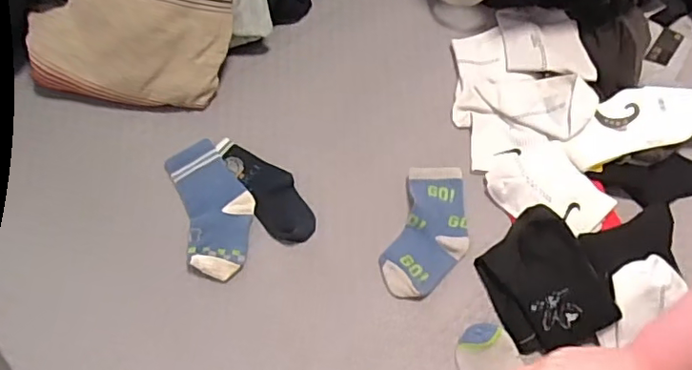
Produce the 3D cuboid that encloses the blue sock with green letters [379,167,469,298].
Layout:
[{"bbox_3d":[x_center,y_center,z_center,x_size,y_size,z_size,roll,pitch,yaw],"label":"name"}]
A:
[{"bbox_3d":[0.097,0.050,0.633,0.082,0.014,0.163,16,65,11],"label":"blue sock with green letters"}]

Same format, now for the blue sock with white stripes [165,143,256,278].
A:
[{"bbox_3d":[-0.150,0.027,0.642,0.080,0.025,0.169,-20,64,-7],"label":"blue sock with white stripes"}]

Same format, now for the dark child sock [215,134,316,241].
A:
[{"bbox_3d":[-0.091,0.004,0.660,0.057,0.023,0.160,-30,66,-11],"label":"dark child sock"}]

